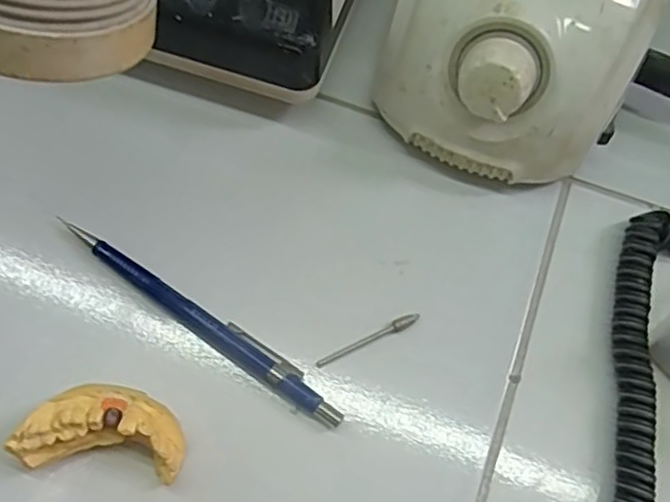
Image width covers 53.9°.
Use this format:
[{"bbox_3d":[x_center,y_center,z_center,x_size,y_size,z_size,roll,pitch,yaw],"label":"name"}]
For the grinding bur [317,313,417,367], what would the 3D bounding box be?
[{"bbox_3d":[0.014,0.036,0.264,0.045,0.004,0.005,-25,70,-12],"label":"grinding bur"}]

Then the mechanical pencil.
[{"bbox_3d":[-0.052,0.027,0.262,0.132,0.011,0.012,34,70,12],"label":"mechanical pencil"}]

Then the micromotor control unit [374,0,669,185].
[{"bbox_3d":[0.082,-0.104,0.282,0.103,0.085,0.134,22,68,7],"label":"micromotor control unit"}]

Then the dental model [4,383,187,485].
[{"bbox_3d":[-0.083,0.064,0.238,0.055,0.022,0.029,5,67,0],"label":"dental model"}]

